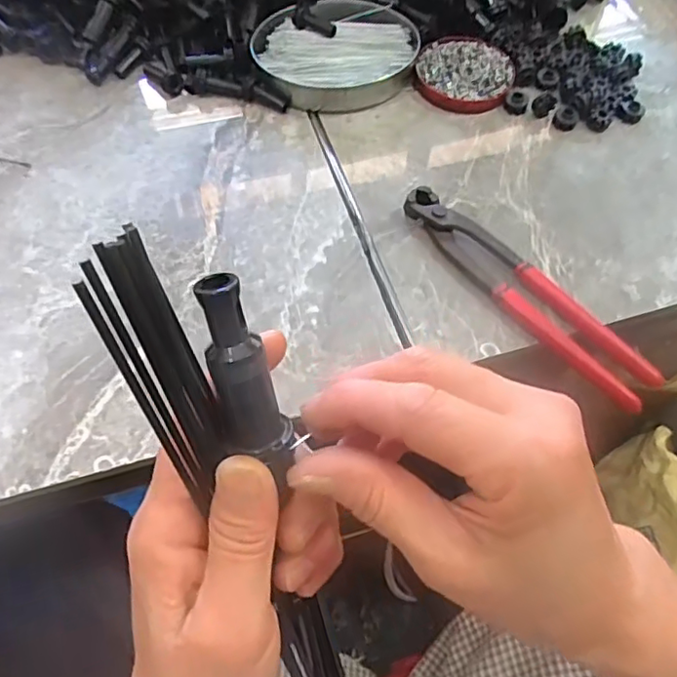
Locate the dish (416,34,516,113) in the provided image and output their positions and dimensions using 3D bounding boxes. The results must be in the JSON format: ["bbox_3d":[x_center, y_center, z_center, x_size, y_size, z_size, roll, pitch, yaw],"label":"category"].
[{"bbox_3d":[0.107,-0.225,0.496,0.079,0.014,0.079,1,62,-2],"label":"dish"}]

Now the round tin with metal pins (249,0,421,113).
[{"bbox_3d":[-0.002,-0.238,0.490,0.132,0.029,0.111,-13,63,-9],"label":"round tin with metal pins"}]

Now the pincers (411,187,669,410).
[{"bbox_3d":[0.123,-0.033,0.393,0.038,0.018,0.200,-36,69,-19],"label":"pincers"}]

